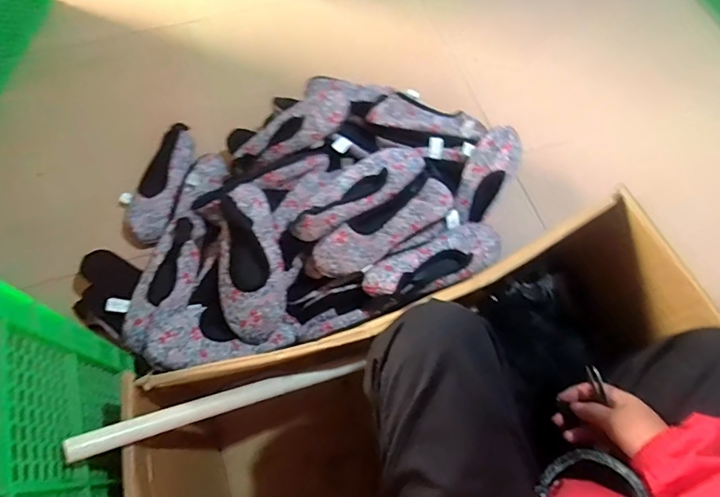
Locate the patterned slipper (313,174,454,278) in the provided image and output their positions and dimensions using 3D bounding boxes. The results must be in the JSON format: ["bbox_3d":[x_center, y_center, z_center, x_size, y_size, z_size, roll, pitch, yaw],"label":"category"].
[{"bbox_3d":[0.040,-0.038,0.811,0.260,0.047,0.078,-30,71,-14],"label":"patterned slipper"}]

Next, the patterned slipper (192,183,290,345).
[{"bbox_3d":[-0.183,0.023,0.793,0.111,0.060,0.252,-10,91,-6],"label":"patterned slipper"}]

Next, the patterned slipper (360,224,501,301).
[{"bbox_3d":[0.133,0.024,0.821,0.251,0.049,0.088,-25,70,-12],"label":"patterned slipper"}]

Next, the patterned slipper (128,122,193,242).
[{"bbox_3d":[-0.393,-0.138,0.964,0.090,0.043,0.277,7,67,1],"label":"patterned slipper"}]

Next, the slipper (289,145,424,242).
[{"bbox_3d":[-0.003,-0.101,0.828,0.262,0.044,0.092,-34,72,-15],"label":"slipper"}]

